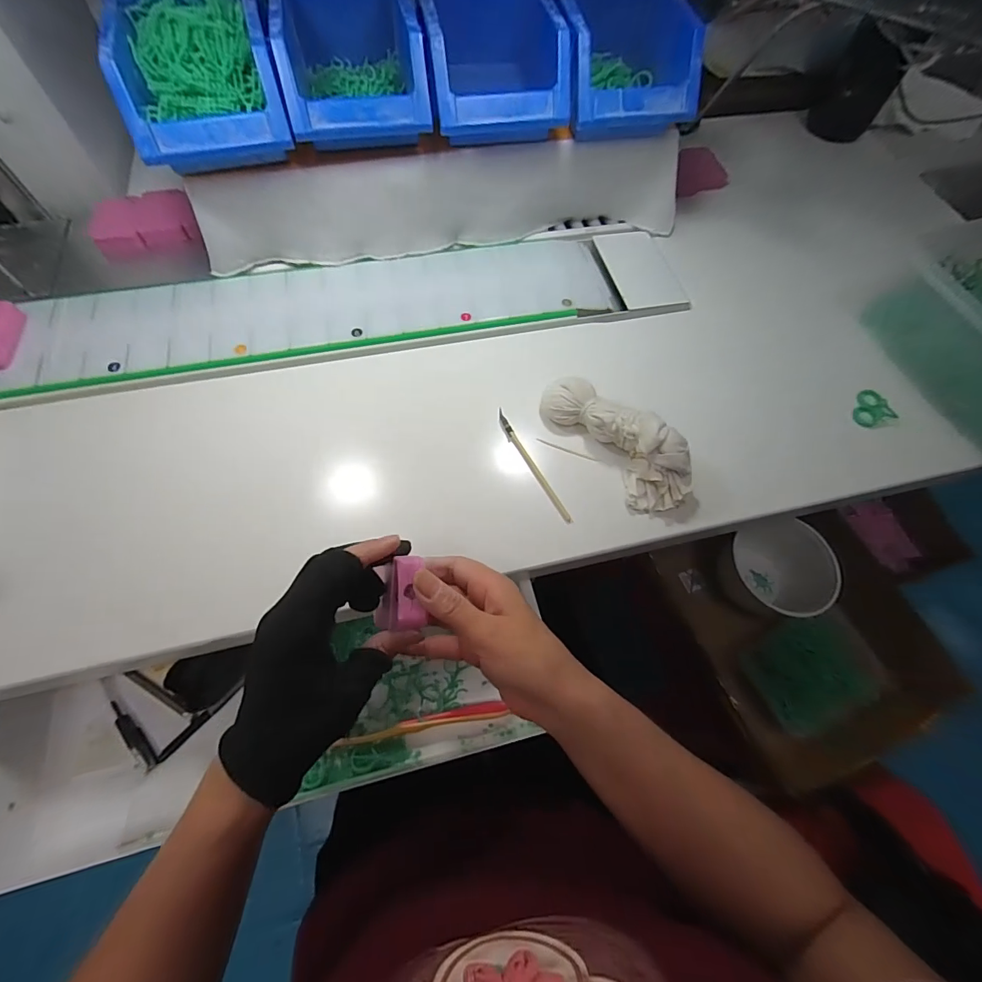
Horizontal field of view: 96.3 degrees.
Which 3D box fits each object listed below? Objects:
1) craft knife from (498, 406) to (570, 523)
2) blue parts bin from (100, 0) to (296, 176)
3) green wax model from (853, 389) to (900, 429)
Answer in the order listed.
[{"bbox_3d":[0.037,-0.025,0.407,0.007,0.007,0.128,-25,69,-14],"label":"craft knife"},{"bbox_3d":[-0.255,-0.376,0.395,0.123,0.073,0.181,-14,67,-9],"label":"blue parts bin"},{"bbox_3d":[0.388,-0.085,0.451,0.033,0.015,0.040,-17,67,-11],"label":"green wax model"}]

